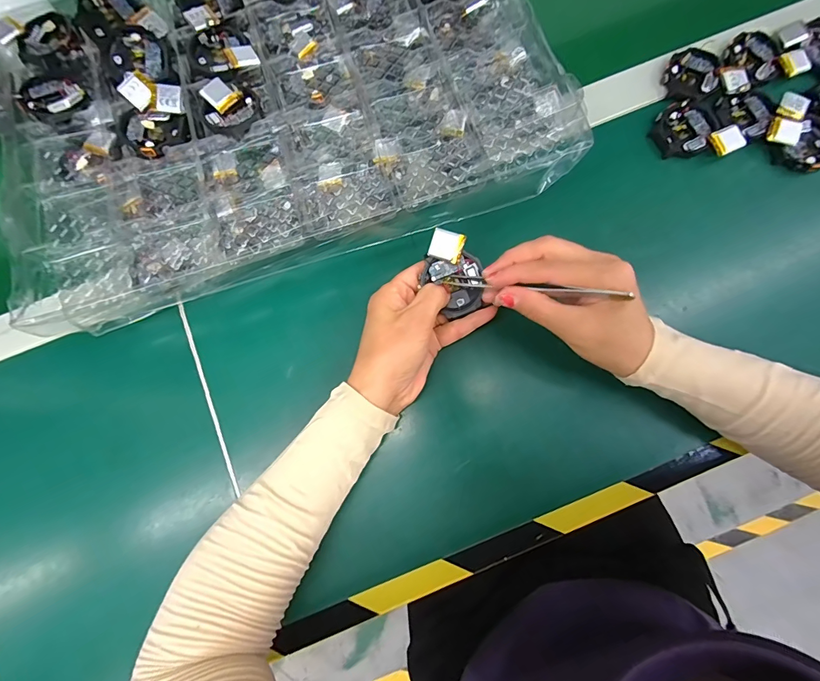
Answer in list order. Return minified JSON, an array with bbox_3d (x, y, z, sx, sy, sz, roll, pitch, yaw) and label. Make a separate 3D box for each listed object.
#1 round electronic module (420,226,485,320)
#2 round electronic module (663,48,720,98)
[{"bbox_3d":[0.031,-0.049,0.287,0.042,0.014,0.058,-38,105,18],"label":"round electronic module"},{"bbox_3d":[0.253,-0.239,0.350,0.043,0.013,0.049,15,80,4],"label":"round electronic module"}]

